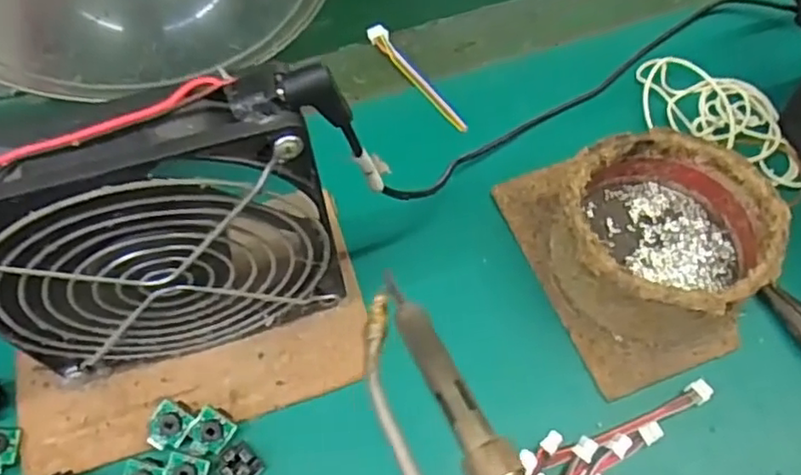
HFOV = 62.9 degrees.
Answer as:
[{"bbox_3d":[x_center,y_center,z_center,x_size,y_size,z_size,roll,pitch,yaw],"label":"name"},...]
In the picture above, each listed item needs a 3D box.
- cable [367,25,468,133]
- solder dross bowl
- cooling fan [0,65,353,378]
[{"bbox_3d":[0.008,-0.086,0.348,0.011,0.005,0.084,-29,62,-14],"label":"cable"},{"bbox_3d":[0.107,-0.001,0.273,0.081,0.041,0.083,-1,59,2],"label":"solder dross bowl"},{"bbox_3d":[-0.078,0.005,0.227,0.125,0.127,0.024,-15,60,-7],"label":"cooling fan"}]

